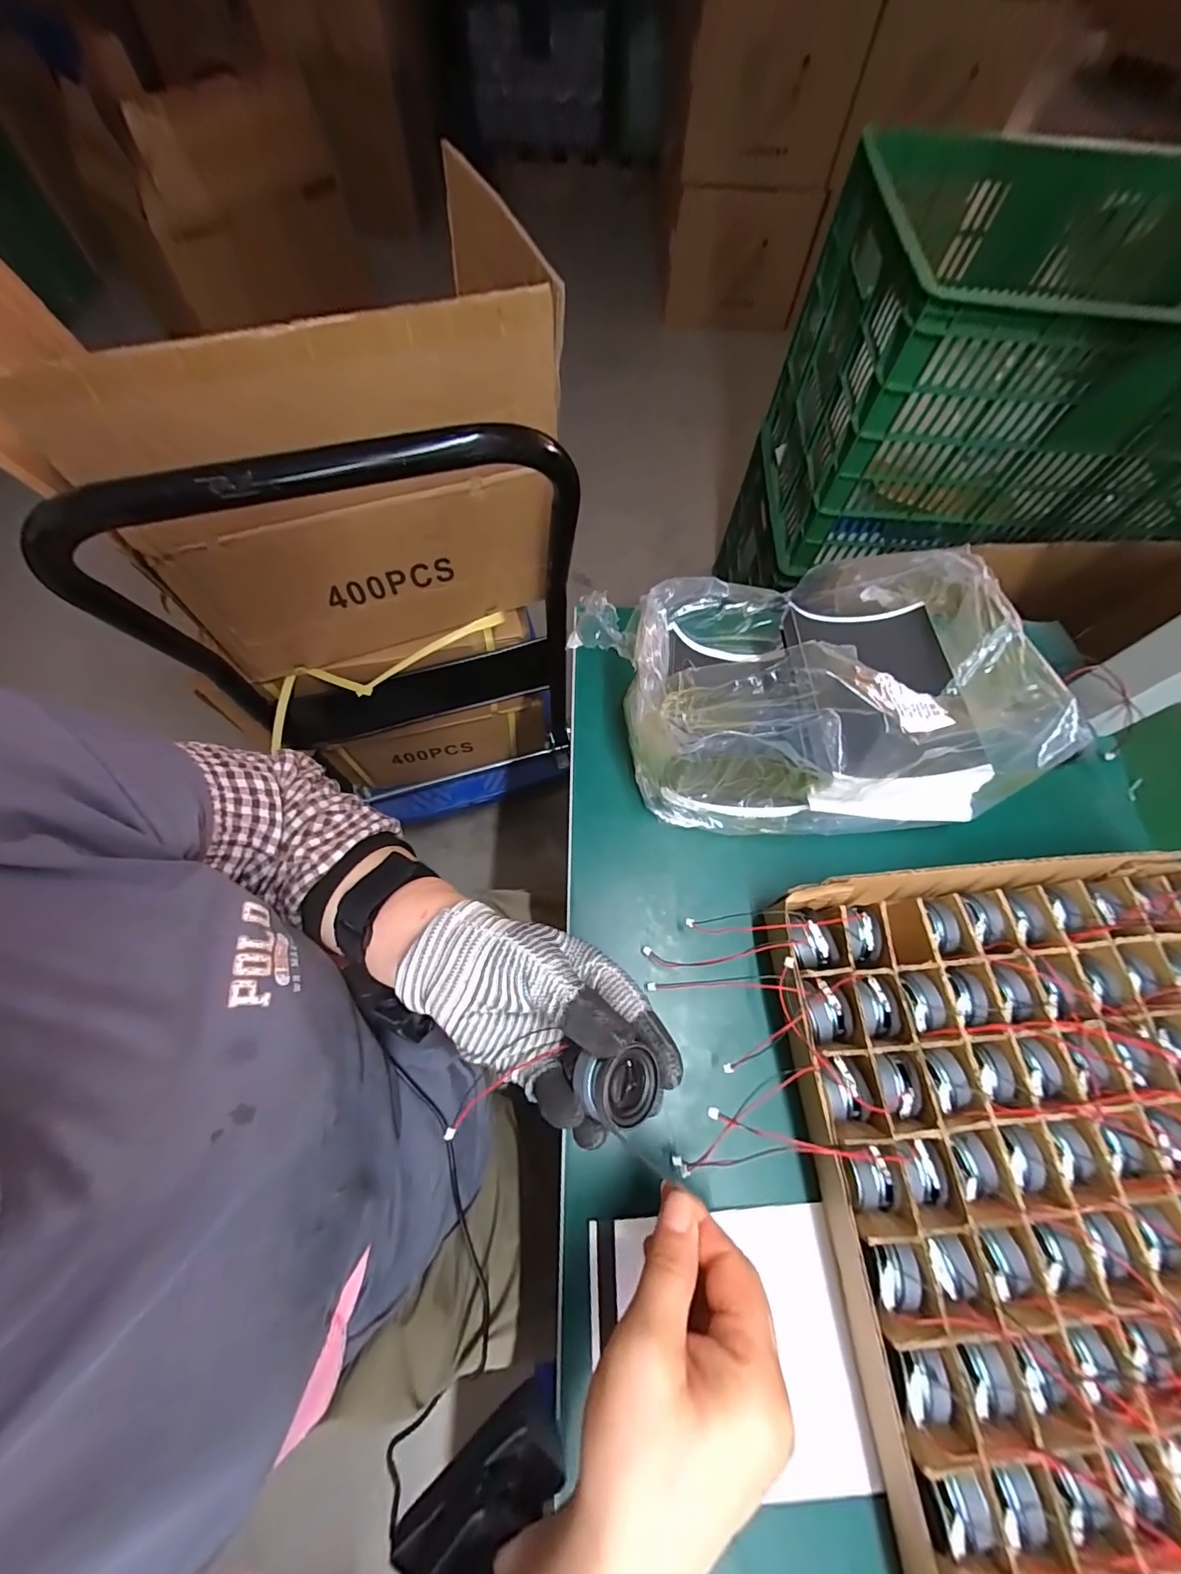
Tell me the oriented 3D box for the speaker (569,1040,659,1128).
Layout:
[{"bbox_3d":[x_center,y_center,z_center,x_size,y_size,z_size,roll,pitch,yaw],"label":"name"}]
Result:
[{"bbox_3d":[0.013,0.139,0.227,0.035,0.020,0.029,-10,68,-7],"label":"speaker"}]

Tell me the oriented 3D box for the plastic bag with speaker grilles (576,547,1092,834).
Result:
[{"bbox_3d":[0.139,-0.078,0.340,0.262,0.121,0.195,-2,68,-3],"label":"plastic bag with speaker grilles"}]

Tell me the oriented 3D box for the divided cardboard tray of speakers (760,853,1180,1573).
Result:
[{"bbox_3d":[0.272,0.255,0.259,0.296,0.044,0.416,-4,68,-4],"label":"divided cardboard tray of speakers"}]

